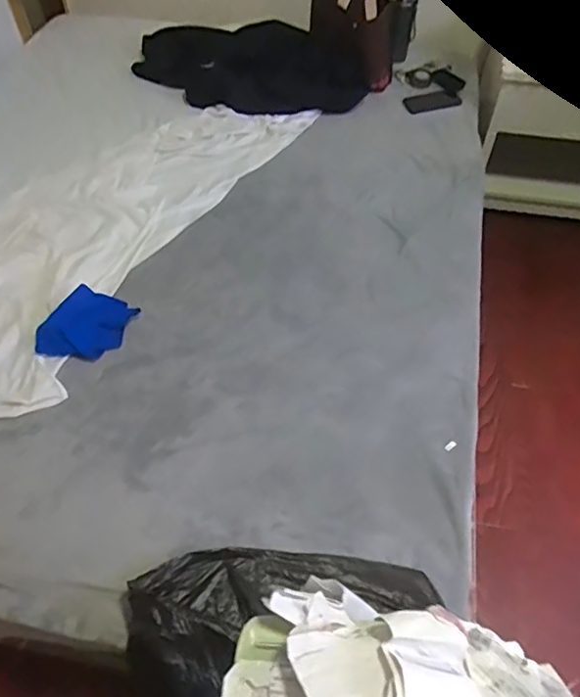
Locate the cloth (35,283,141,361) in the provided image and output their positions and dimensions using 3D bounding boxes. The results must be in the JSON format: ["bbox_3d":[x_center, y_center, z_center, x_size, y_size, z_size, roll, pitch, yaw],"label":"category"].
[{"bbox_3d":[-0.427,-0.048,1.194,0.170,0.037,0.172,11,55,8],"label":"cloth"}]

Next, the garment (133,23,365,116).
[{"bbox_3d":[-0.149,-0.874,1.761,0.749,0.157,0.238,17,56,12],"label":"garment"}]

